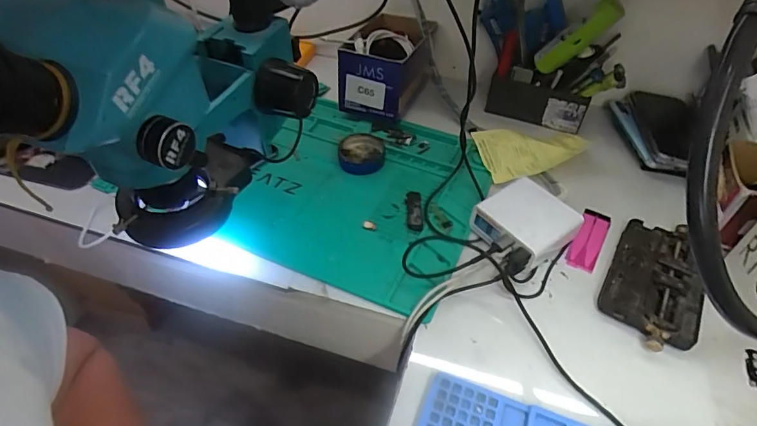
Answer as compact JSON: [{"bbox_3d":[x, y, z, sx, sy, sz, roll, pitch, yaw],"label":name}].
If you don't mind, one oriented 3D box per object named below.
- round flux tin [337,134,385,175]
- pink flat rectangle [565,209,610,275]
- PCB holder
[{"bbox_3d":[-0.022,-0.081,0.615,0.062,0.017,0.064,-2,44,-1],"label":"round flux tin"},{"bbox_3d":[0.245,0.030,0.534,0.032,0.007,0.102,29,49,17],"label":"pink flat rectangle"},{"bbox_3d":[0.291,0.072,0.482,0.086,0.025,0.165,24,49,23],"label":"PCB holder"}]

